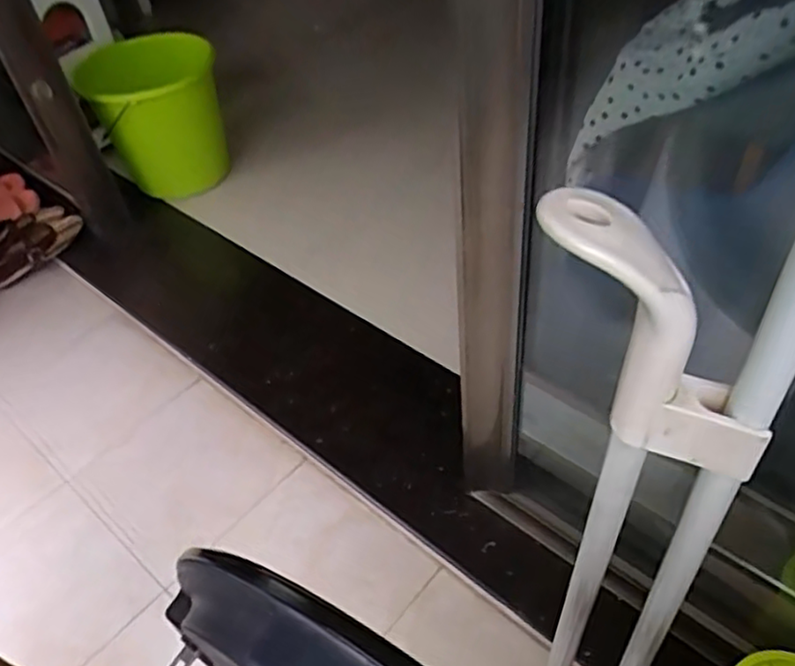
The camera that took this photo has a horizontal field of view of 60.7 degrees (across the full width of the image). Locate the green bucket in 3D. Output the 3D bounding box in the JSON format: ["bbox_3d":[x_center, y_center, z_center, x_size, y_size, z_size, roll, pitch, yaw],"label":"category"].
[{"bbox_3d":[-0.579,-0.529,1.660,0.282,0.305,0.345,-26,49,-16],"label":"green bucket"}]

